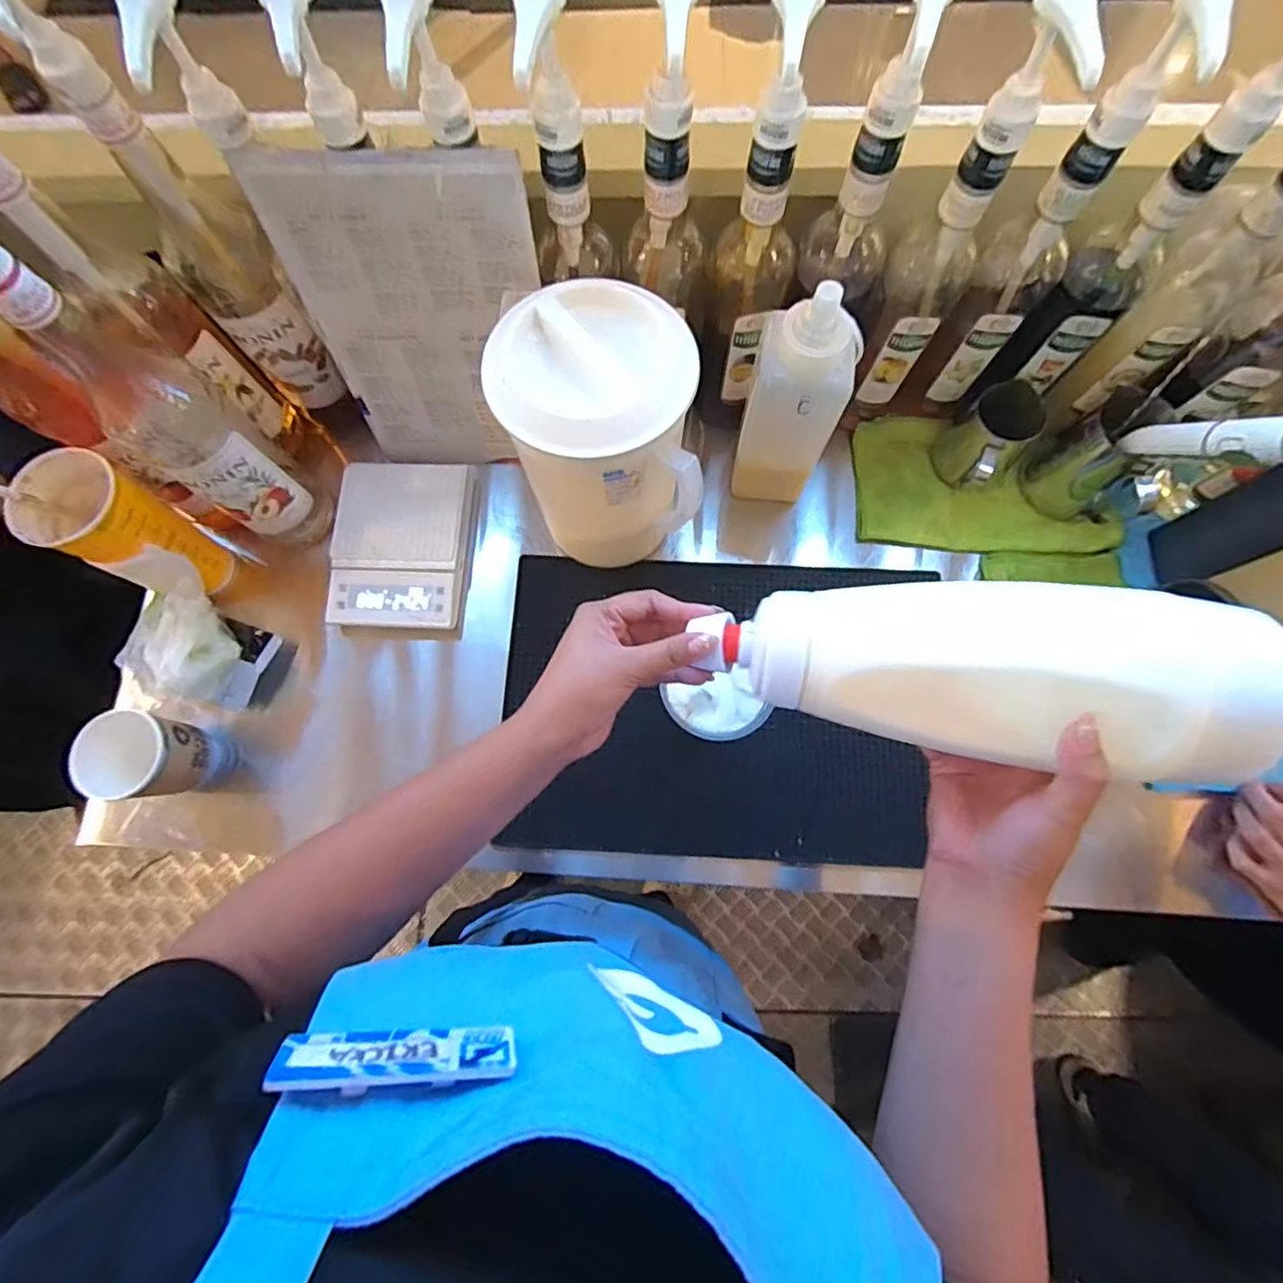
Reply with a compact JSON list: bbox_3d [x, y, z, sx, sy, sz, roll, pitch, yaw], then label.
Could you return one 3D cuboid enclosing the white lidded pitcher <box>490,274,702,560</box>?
[{"bbox_3d":[-0.033,-0.177,0.537,0.159,0.225,0.144,3,76,2],"label":"white lidded pitcher"}]

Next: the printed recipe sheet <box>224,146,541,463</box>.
[{"bbox_3d":[-0.187,-0.275,0.539,0.198,0.292,0.009,-3,61,-2],"label":"printed recipe sheet"}]

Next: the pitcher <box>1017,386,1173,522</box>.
[{"bbox_3d":[0.452,-0.191,0.594,0.073,0.099,0.086,29,78,8],"label":"pitcher"}]

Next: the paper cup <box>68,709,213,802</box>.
[{"bbox_3d":[-0.453,0.106,0.544,0.073,0.081,0.074,0,76,1],"label":"paper cup"}]

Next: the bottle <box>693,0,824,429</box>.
[{"bbox_3d":[0.090,-0.307,0.513,0.067,0.396,0.079,13,76,4],"label":"bottle"}]

